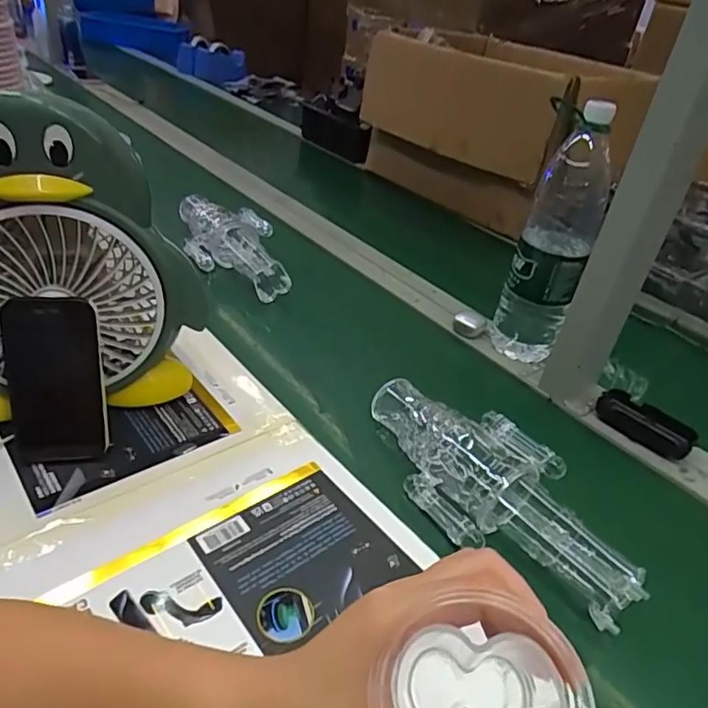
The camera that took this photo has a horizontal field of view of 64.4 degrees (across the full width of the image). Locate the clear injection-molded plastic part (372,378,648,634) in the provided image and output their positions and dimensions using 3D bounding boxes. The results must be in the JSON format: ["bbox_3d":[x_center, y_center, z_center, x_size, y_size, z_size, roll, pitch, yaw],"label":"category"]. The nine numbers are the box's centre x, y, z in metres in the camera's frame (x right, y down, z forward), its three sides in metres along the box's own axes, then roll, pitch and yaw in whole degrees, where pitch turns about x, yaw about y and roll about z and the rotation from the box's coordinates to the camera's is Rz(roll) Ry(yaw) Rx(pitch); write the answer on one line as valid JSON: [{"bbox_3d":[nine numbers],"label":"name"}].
[{"bbox_3d":[0.130,0.124,0.530,0.109,0.062,0.289,-19,43,-34],"label":"clear injection-molded plastic part"}]

